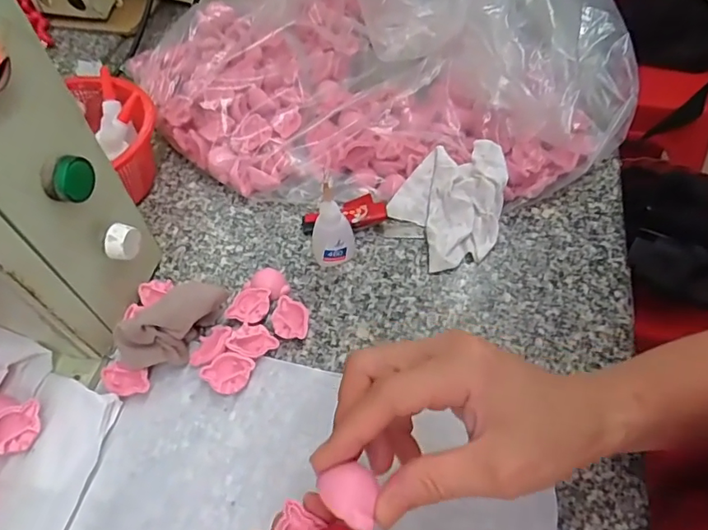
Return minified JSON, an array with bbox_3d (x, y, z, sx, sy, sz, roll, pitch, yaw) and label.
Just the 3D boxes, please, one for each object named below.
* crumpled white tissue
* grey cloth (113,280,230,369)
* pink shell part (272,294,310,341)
[{"bbox_3d":[0.091,-0.057,0.444,0.100,0.051,0.093,-26,58,-16],"label":"crumpled white tissue"},{"bbox_3d":[-0.133,0.047,0.380,0.085,0.052,0.034,-32,60,-19],"label":"grey cloth"},{"bbox_3d":[-0.048,0.043,0.398,0.029,0.014,0.030,9,56,9],"label":"pink shell part"}]

